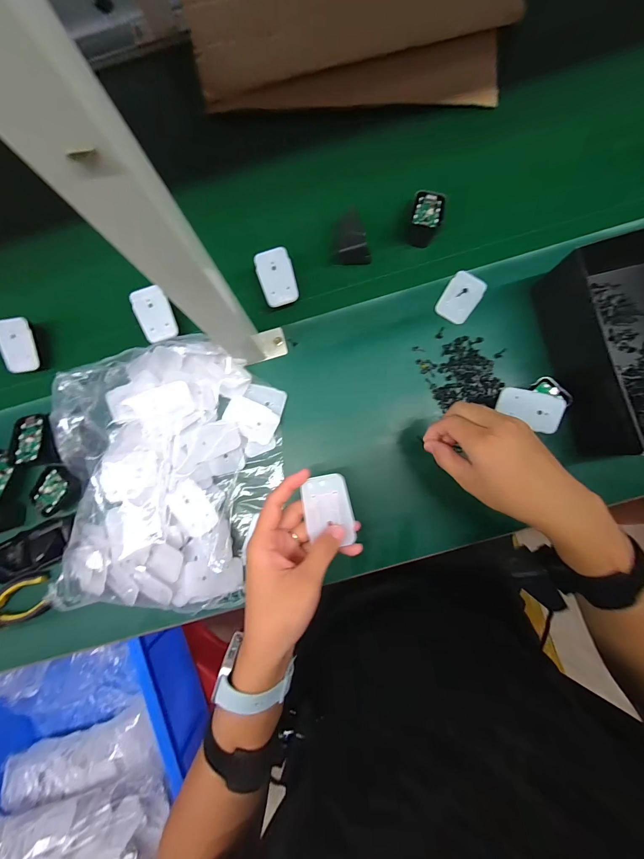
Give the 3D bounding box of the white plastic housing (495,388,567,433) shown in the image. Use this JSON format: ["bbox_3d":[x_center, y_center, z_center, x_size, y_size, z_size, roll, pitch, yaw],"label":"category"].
[{"bbox_3d":[0.249,-0.025,0.385,0.068,0.009,0.042,19,93,20],"label":"white plastic housing"}]

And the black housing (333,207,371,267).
[{"bbox_3d":[0.041,-0.262,0.433,0.048,0.029,0.064,-1,85,2],"label":"black housing"}]

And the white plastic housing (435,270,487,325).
[{"bbox_3d":[0.186,-0.177,0.428,0.046,0.004,0.070,35,87,5],"label":"white plastic housing"}]

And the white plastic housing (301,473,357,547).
[{"bbox_3d":[0.006,0.077,0.309,0.044,0.004,0.065,-13,84,0],"label":"white plastic housing"}]

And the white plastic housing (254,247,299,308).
[{"bbox_3d":[-0.060,-0.203,0.431,0.046,0.015,0.068,-17,105,0],"label":"white plastic housing"}]

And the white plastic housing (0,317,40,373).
[{"bbox_3d":[-0.412,-0.113,0.434,0.038,0.008,0.070,-12,113,-30],"label":"white plastic housing"}]

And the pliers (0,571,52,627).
[{"bbox_3d":[-0.422,0.235,0.415,0.148,0.009,0.053,-24,85,0],"label":"pliers"}]

